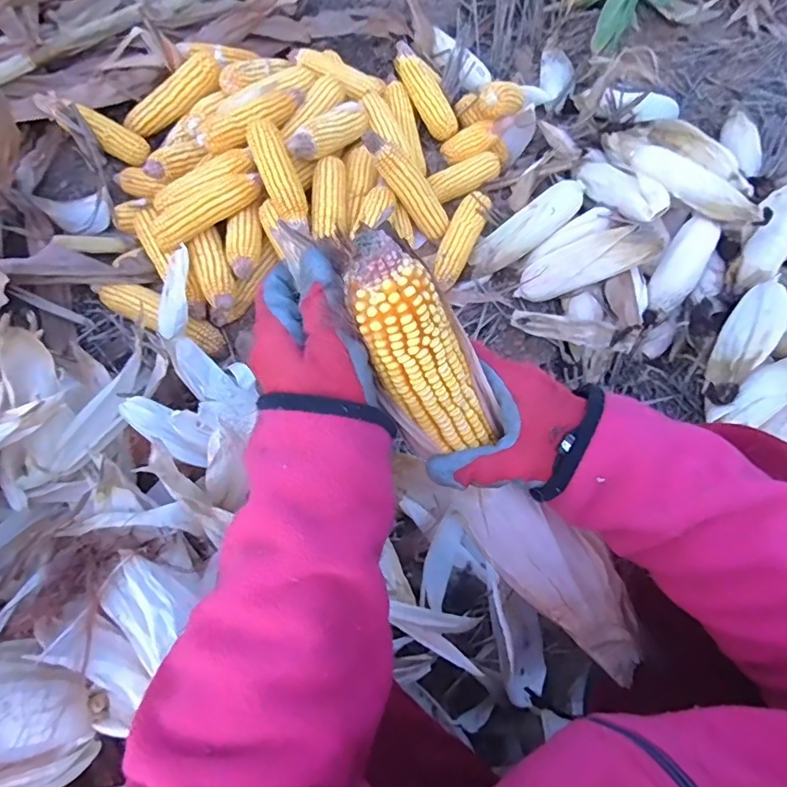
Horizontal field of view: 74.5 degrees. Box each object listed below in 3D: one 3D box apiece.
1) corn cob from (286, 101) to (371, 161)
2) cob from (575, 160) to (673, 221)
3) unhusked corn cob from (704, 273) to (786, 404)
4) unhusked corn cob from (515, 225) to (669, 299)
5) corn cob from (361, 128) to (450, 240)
[{"bbox_3d":[-0.104,-0.433,0.853,0.060,0.042,0.198,33,54,12],"label":"corn cob"},{"bbox_3d":[0.381,-0.352,0.878,0.047,0.059,0.191,-25,46,-12],"label":"cob"},{"bbox_3d":[0.512,-0.079,0.753,0.068,0.068,0.223,37,70,13],"label":"unhusked corn cob"},{"bbox_3d":[0.315,-0.218,0.854,0.231,0.050,0.074,-19,66,18],"label":"unhusked corn cob"},{"bbox_3d":[0.027,-0.344,0.854,0.046,0.208,0.047,1,57,46],"label":"corn cob"}]

